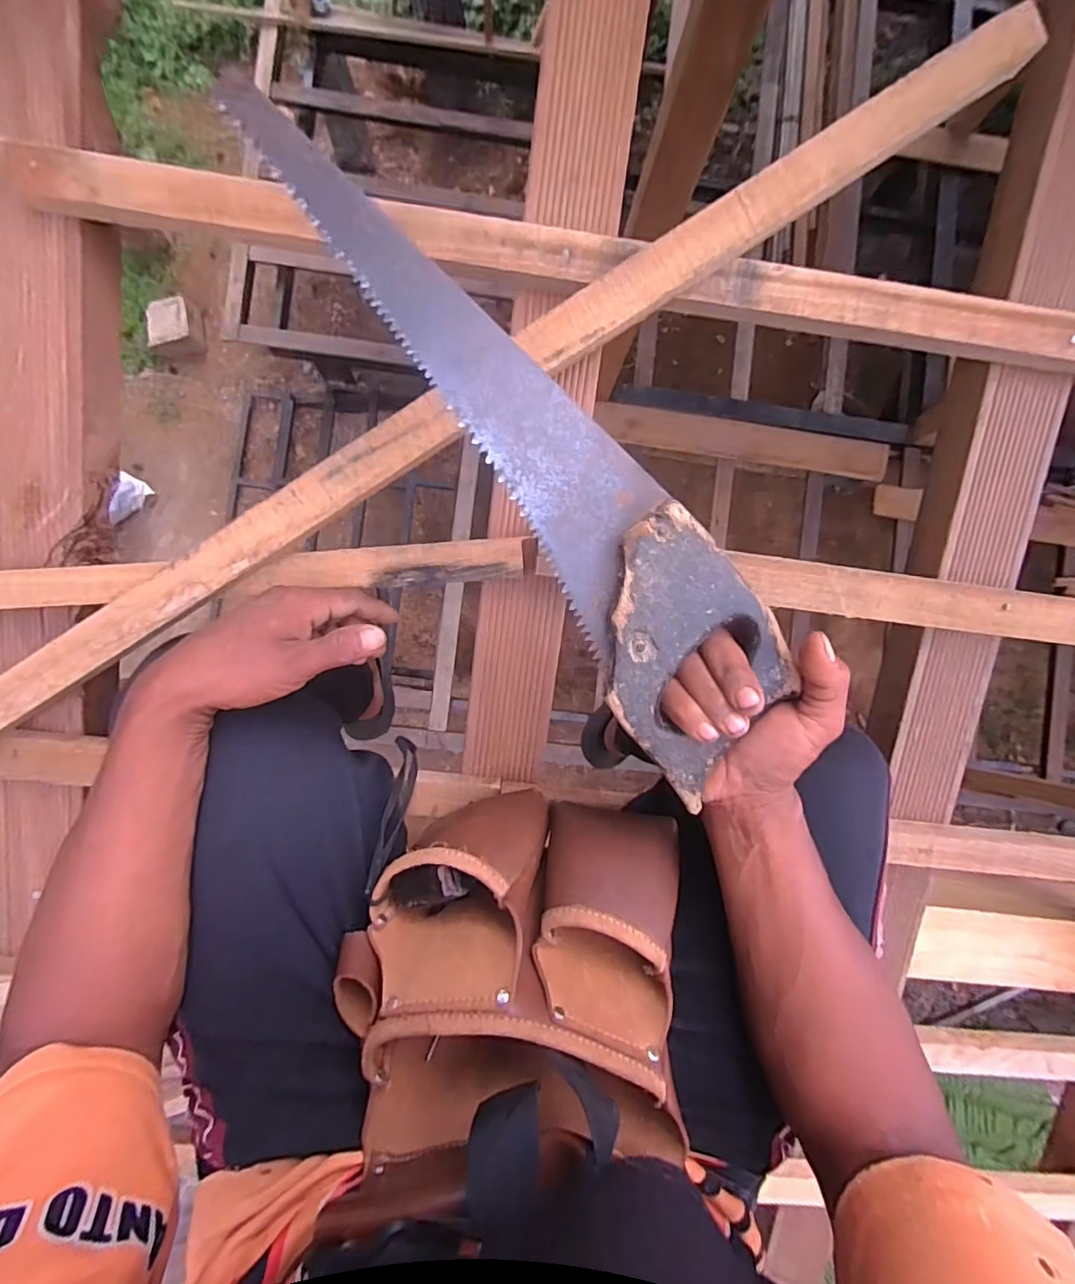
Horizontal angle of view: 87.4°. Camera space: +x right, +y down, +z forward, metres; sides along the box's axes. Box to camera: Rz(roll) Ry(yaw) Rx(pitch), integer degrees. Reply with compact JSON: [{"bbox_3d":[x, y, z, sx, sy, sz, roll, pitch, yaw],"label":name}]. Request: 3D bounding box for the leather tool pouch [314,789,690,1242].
[{"bbox_3d":[-0.018,0.231,0.376,0.220,0.123,0.220,8,88,-4],"label":"leather tool pouch"}]

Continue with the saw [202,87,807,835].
[{"bbox_3d":[0.000,-0.103,0.309,0.098,0.023,0.410,-38,97,-4],"label":"saw"}]

